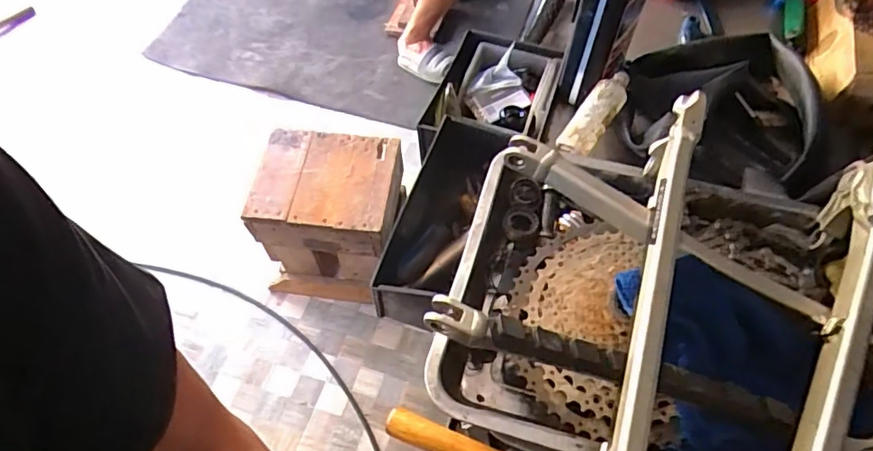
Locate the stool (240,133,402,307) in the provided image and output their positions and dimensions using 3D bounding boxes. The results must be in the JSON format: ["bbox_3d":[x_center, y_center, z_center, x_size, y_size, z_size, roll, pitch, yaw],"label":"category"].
[{"bbox_3d":[-0.246,-0.005,1.391,0.303,0.410,0.249,8,59,5],"label":"stool"}]

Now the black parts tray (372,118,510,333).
[{"bbox_3d":[0.001,-0.004,0.848,0.118,0.126,0.301,19,60,11],"label":"black parts tray"}]

